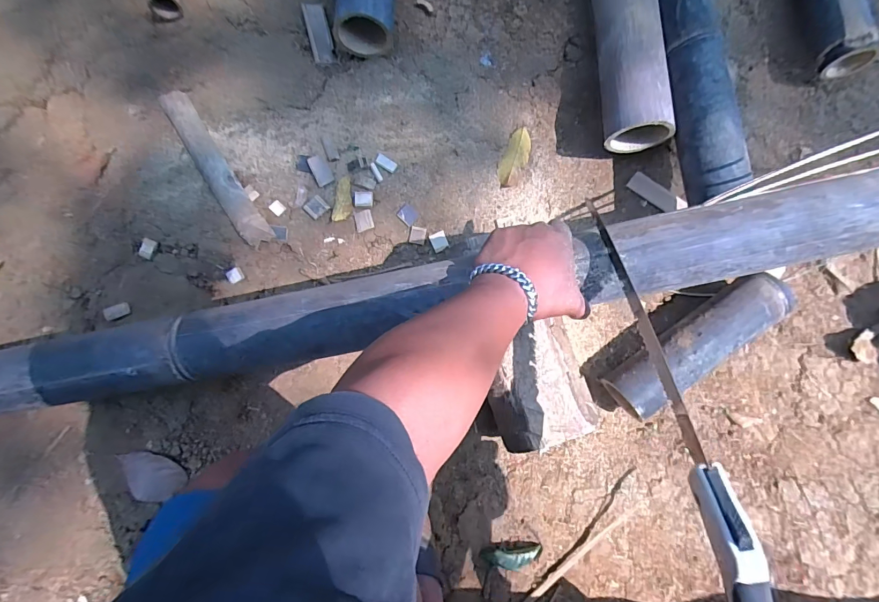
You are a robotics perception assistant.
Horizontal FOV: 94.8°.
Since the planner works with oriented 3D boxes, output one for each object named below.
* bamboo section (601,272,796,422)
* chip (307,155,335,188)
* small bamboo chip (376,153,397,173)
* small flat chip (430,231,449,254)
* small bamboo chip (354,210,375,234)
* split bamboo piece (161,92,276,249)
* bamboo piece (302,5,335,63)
[{"bbox_3d":[0.367,0.063,0.585,0.275,0.078,0.077,-35,85,-1],"label":"bamboo section"},{"bbox_3d":[-0.193,-0.211,0.654,0.028,0.005,0.051,-28,82,-4],"label":"chip"},{"bbox_3d":[-0.086,-0.223,0.652,0.036,0.004,0.019,31,83,5],"label":"small bamboo chip"},{"bbox_3d":[0.000,-0.095,0.646,0.026,0.004,0.031,-23,82,-3],"label":"small flat chip"},{"bbox_3d":[-0.120,-0.128,0.643,0.029,0.004,0.031,-16,82,-2],"label":"small bamboo chip"},{"bbox_3d":[-0.362,-0.217,0.647,0.043,0.025,0.305,-34,83,-5],"label":"split bamboo piece"},{"bbox_3d":[-0.205,-0.457,0.688,0.035,0.013,0.102,-14,82,-2],"label":"bamboo piece"}]

